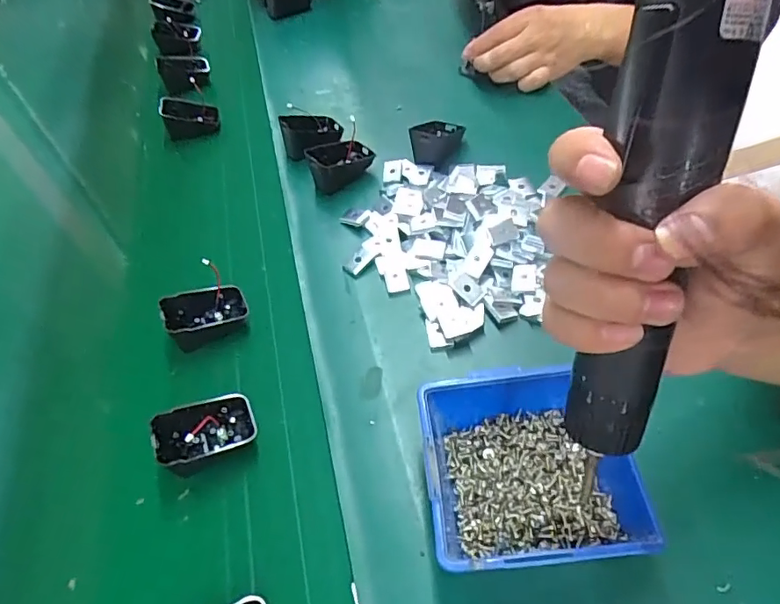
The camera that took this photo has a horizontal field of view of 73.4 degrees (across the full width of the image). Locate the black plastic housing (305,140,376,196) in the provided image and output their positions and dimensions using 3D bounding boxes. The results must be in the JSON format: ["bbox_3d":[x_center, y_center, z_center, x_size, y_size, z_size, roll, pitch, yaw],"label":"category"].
[{"bbox_3d":[-0.053,-0.151,0.560,0.072,0.031,0.042,-33,60,-22],"label":"black plastic housing"}]

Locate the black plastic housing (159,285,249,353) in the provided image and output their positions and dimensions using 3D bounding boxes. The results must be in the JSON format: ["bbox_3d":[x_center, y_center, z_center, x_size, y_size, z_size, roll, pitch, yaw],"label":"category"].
[{"bbox_3d":[-0.160,0.012,0.458,0.066,0.032,0.043,-20,56,-15],"label":"black plastic housing"}]

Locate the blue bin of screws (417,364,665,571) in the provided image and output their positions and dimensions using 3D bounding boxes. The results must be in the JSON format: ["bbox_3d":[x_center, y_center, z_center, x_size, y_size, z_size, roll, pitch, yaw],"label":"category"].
[{"bbox_3d":[0.083,0.106,0.327,0.123,0.064,0.112,-2,54,-3],"label":"blue bin of screws"}]

